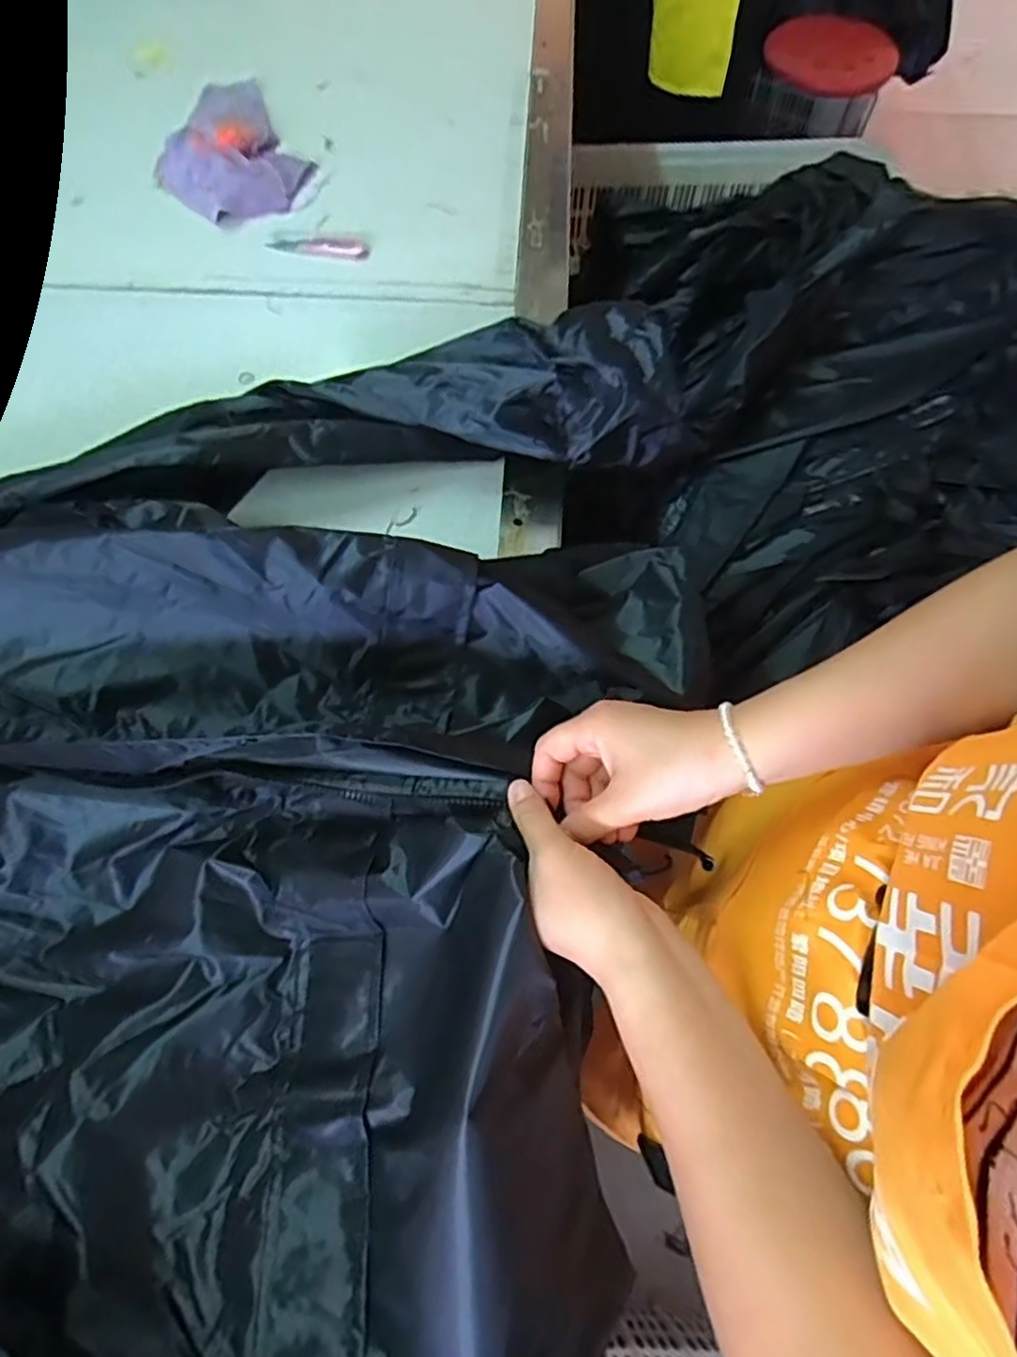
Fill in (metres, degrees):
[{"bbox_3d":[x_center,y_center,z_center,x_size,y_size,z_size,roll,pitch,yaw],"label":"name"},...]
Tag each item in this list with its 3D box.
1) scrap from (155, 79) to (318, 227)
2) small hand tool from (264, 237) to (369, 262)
[{"bbox_3d":[-0.306,-0.573,0.738,0.145,0.034,0.221,-24,69,-10],"label":"scrap"},{"bbox_3d":[-0.190,-0.432,0.687,0.109,0.013,0.024,17,67,7],"label":"small hand tool"}]

